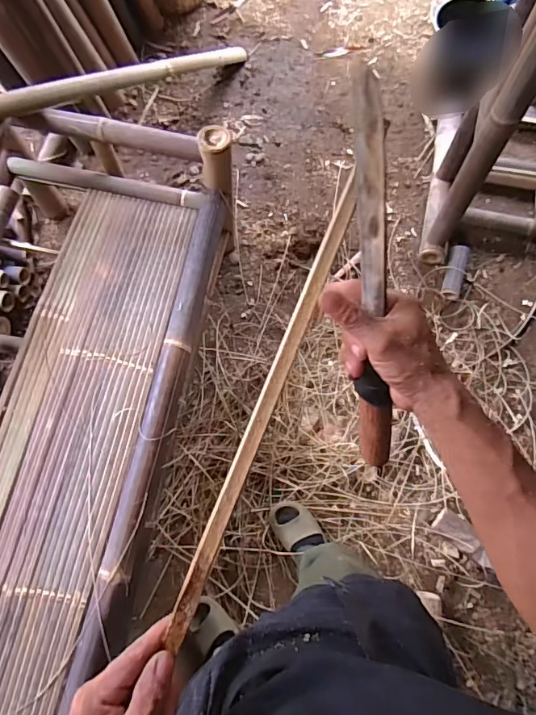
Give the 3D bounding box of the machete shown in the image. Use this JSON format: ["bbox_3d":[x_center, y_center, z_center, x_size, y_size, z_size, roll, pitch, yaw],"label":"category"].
[{"bbox_3d":[0.088,-0.045,0.385,0.029,0.031,0.335,-8,116,-1],"label":"machete"}]

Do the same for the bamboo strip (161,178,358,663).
[{"bbox_3d":[-0.001,0.031,0.384,0.016,0.010,0.407,21,83,7],"label":"bamboo strip"}]

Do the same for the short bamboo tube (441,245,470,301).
[{"bbox_3d":[0.621,-0.285,1.517,0.063,0.052,0.183,13,75,5],"label":"short bamboo tube"}]

